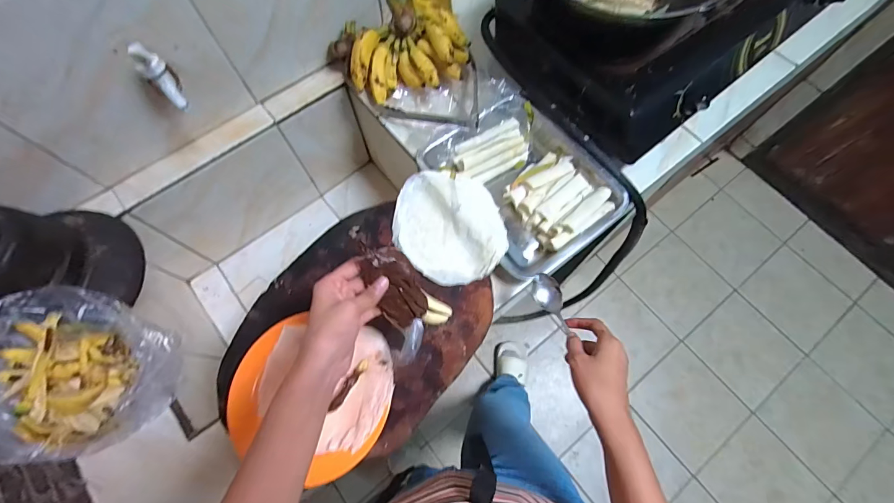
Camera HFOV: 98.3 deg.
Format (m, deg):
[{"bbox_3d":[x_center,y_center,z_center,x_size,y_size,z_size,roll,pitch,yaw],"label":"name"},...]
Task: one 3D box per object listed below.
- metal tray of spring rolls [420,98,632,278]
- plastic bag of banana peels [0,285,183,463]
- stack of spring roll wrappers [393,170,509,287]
[{"bbox_3d":[0.132,-0.118,0.663,0.243,0.055,0.285,-37,74,-9],"label":"metal tray of spring rolls"},{"bbox_3d":[-0.496,0.162,0.502,0.193,0.119,0.192,33,74,11],"label":"plastic bag of banana peels"},{"bbox_3d":[0.003,-0.042,0.621,0.173,0.021,0.190,-4,72,1],"label":"stack of spring roll wrappers"}]

